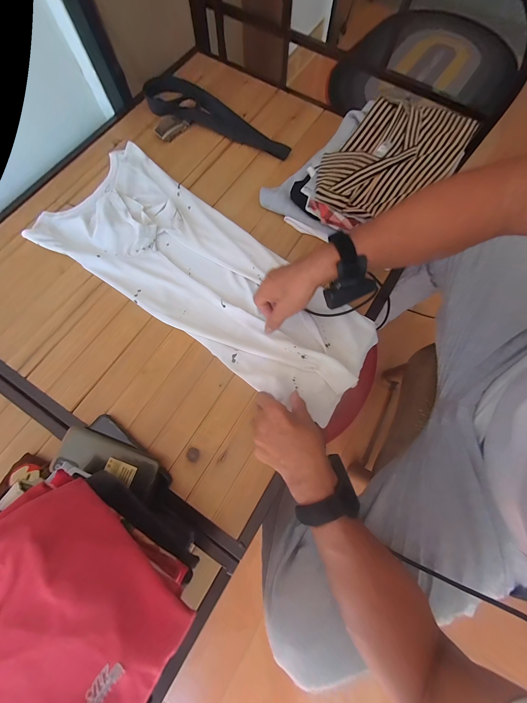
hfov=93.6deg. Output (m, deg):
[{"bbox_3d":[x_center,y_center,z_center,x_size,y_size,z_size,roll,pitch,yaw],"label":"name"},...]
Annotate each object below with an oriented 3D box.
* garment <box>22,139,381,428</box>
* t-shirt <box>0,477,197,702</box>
[{"bbox_3d":[-0.120,-0.152,0.495,0.697,0.028,0.266,38,78,9],"label":"garment"},{"bbox_3d":[-0.251,0.327,0.221,0.222,0.041,0.339,33,77,9],"label":"t-shirt"}]

